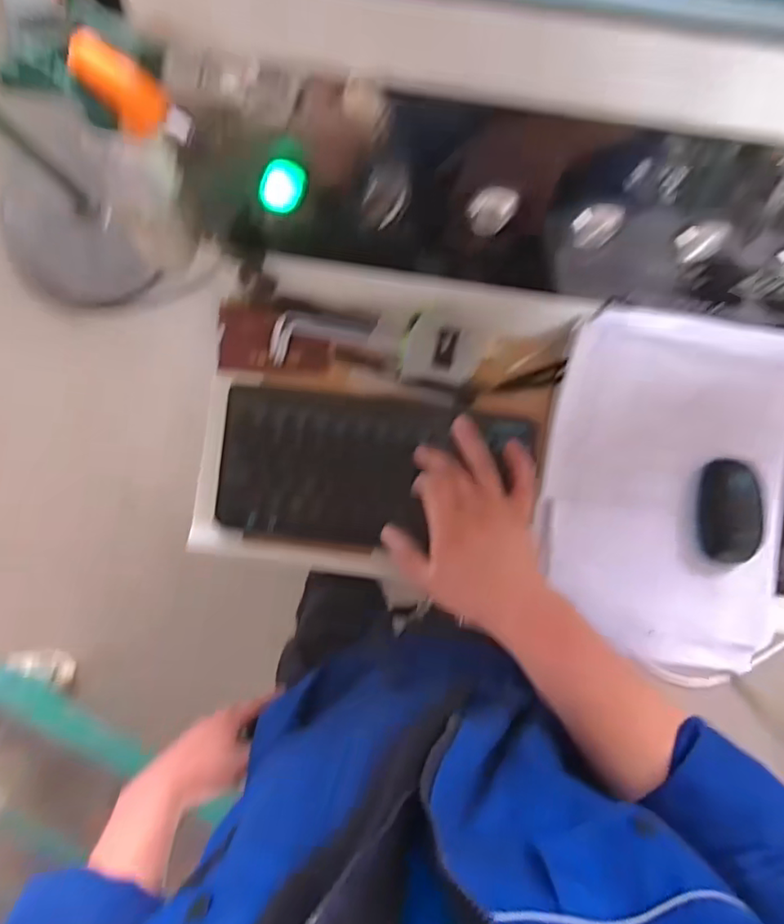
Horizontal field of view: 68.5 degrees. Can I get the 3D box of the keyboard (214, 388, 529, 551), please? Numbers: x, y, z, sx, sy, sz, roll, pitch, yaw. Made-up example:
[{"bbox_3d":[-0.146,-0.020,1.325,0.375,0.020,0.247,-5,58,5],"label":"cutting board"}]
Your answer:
[{"bbox_3d":[-0.020,0.010,0.528,0.268,0.025,0.134,7,91,-1],"label":"keyboard"}]

